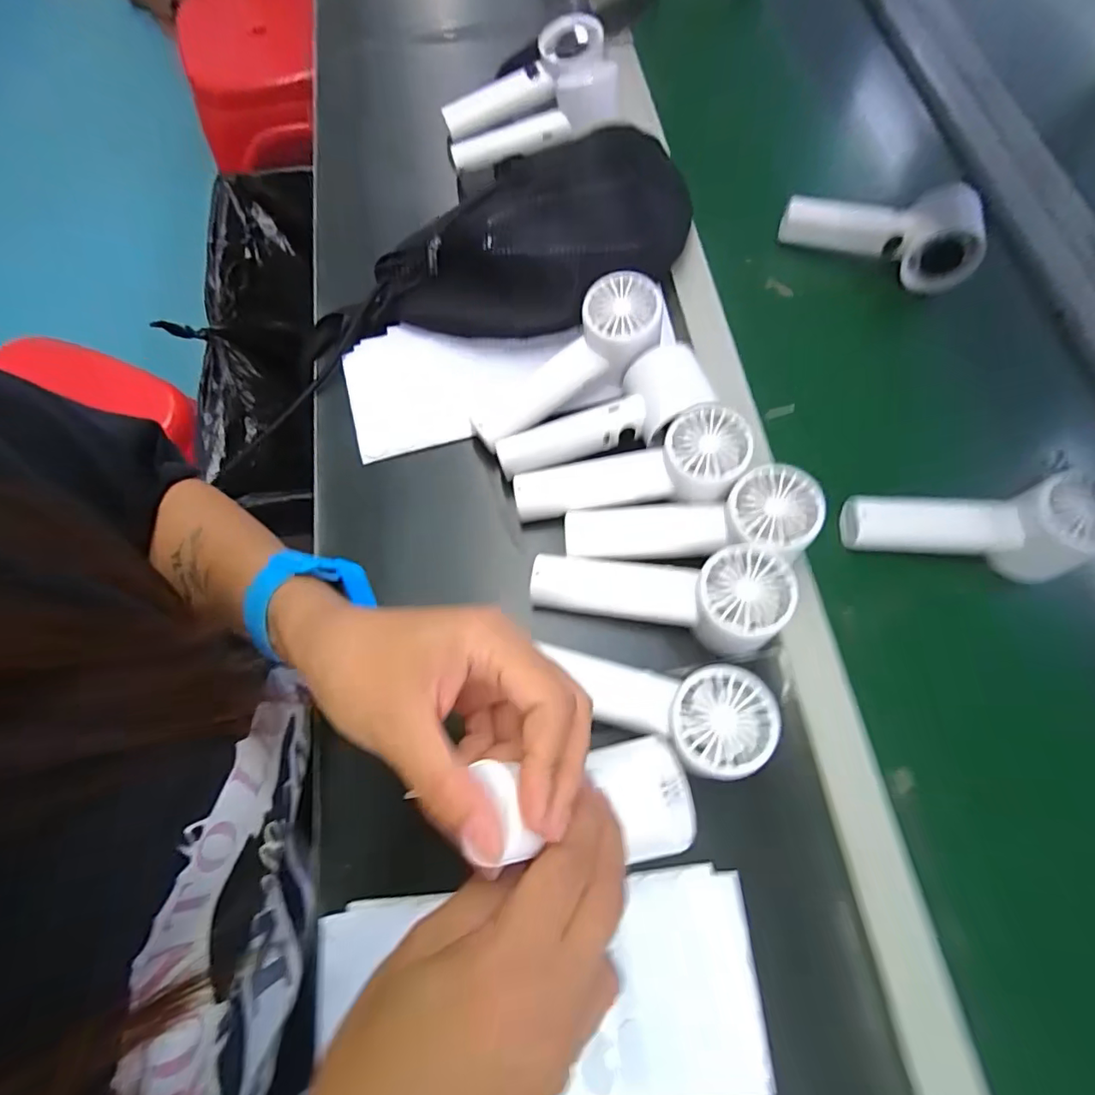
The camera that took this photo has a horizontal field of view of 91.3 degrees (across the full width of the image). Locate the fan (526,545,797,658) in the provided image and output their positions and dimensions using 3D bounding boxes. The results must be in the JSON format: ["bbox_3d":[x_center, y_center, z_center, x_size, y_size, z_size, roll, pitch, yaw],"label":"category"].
[{"bbox_3d":[0.069,0.035,0.342,0.156,0.059,0.057,3,68,18],"label":"fan"}]

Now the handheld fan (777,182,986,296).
[{"bbox_3d":[0.280,-0.271,0.453,0.159,0.059,0.056,19,70,5],"label":"handheld fan"}]

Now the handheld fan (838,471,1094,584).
[{"bbox_3d":[0.277,-0.015,0.358,0.150,0.053,0.053,2,69,11],"label":"handheld fan"}]

